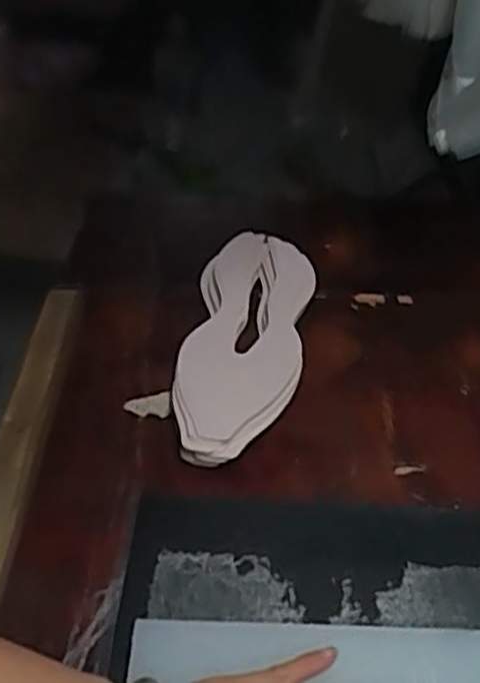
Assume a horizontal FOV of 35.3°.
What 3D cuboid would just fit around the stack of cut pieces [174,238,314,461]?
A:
[{"bbox_3d":[0.006,-0.004,0.672,0.098,0.036,0.286,8,40,6],"label":"stack of cut pieces"}]

